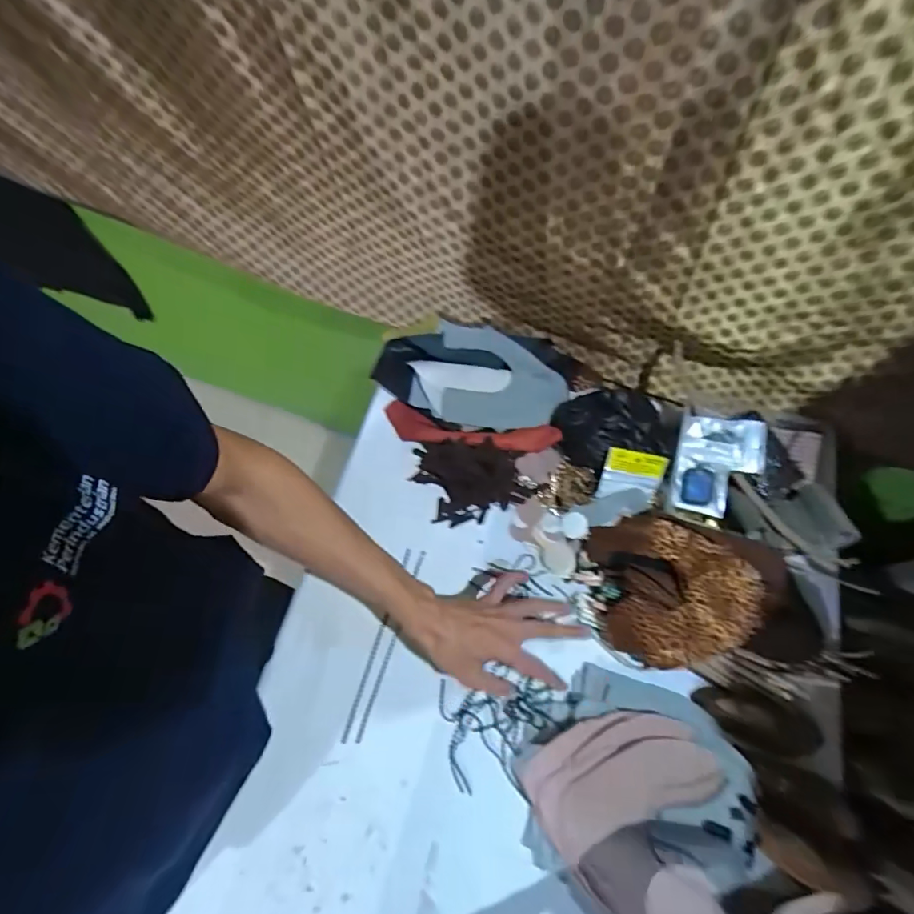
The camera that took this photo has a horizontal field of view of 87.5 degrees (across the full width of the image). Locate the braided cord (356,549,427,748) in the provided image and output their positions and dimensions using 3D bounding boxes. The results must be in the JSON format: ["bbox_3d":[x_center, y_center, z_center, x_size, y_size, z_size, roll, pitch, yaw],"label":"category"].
[{"bbox_3d":[-0.081,0.232,0.605,0.009,0.010,0.236,16,67,8],"label":"braided cord"}]

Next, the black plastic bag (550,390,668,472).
[{"bbox_3d":[0.209,-0.034,0.657,0.143,0.060,0.096,14,67,7],"label":"black plastic bag"}]

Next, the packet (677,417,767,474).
[{"bbox_3d":[0.358,-0.017,0.645,0.104,0.010,0.071,7,77,16],"label":"packet"}]

